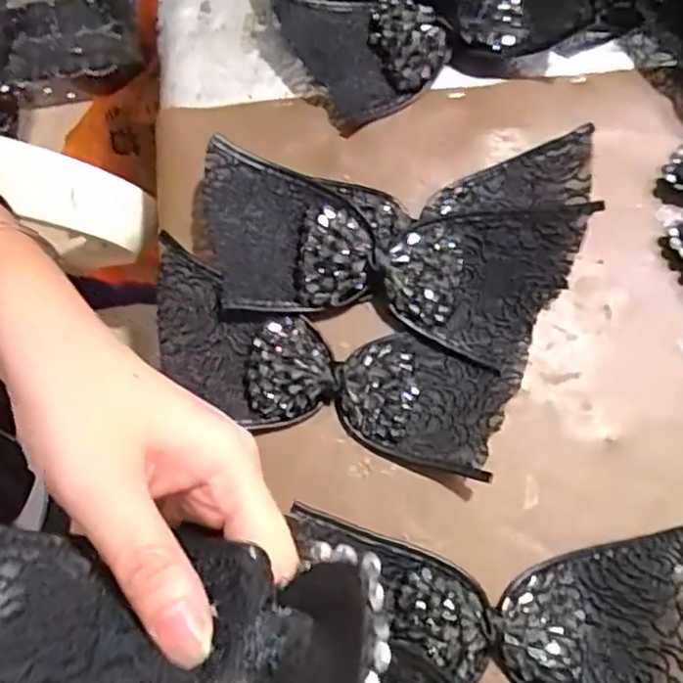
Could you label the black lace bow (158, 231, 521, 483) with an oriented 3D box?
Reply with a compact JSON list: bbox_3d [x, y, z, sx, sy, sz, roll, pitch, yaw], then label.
[{"bbox_3d":[-0.011,0.020,0.352,0.196,0.034,0.080,17,75,5],"label":"black lace bow"}]

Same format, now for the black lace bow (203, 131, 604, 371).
[{"bbox_3d":[0.025,-0.068,0.373,0.210,0.033,0.134,11,74,4],"label":"black lace bow"}]

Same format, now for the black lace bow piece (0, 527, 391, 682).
[{"bbox_3d":[-0.050,0.094,0.190,0.123,0.039,0.073,-1,74,0],"label":"black lace bow piece"}]

